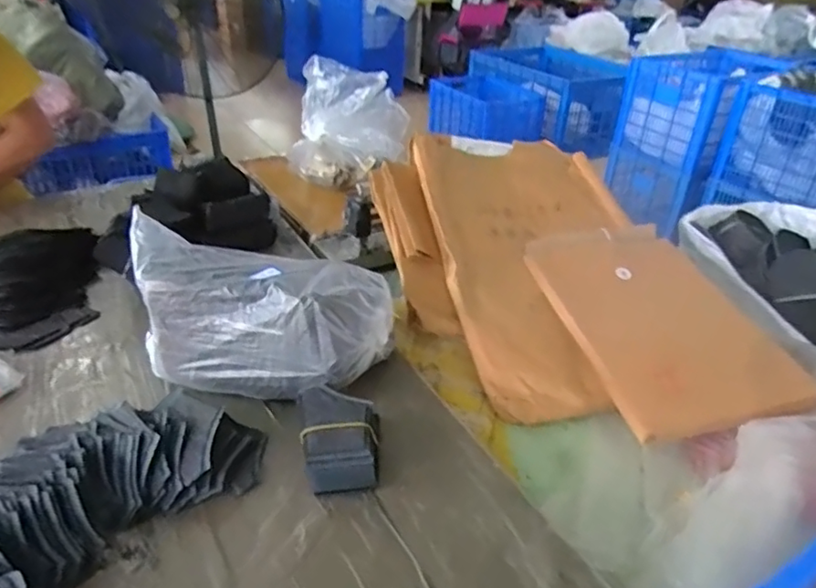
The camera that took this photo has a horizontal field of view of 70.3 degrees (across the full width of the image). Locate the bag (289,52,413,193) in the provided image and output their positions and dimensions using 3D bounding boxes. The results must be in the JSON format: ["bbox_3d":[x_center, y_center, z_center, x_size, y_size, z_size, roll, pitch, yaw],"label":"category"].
[{"bbox_3d":[-0.121,-0.355,1.204,0.241,0.221,0.127,0,32,-4],"label":"bag"}]

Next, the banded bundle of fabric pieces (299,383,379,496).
[{"bbox_3d":[-0.070,0.152,0.607,0.086,0.050,0.114,-3,32,-9],"label":"banded bundle of fabric pieces"}]

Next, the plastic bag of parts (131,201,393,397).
[{"bbox_3d":[-0.173,0.025,0.700,0.297,0.156,0.146,6,32,5],"label":"plastic bag of parts"}]

